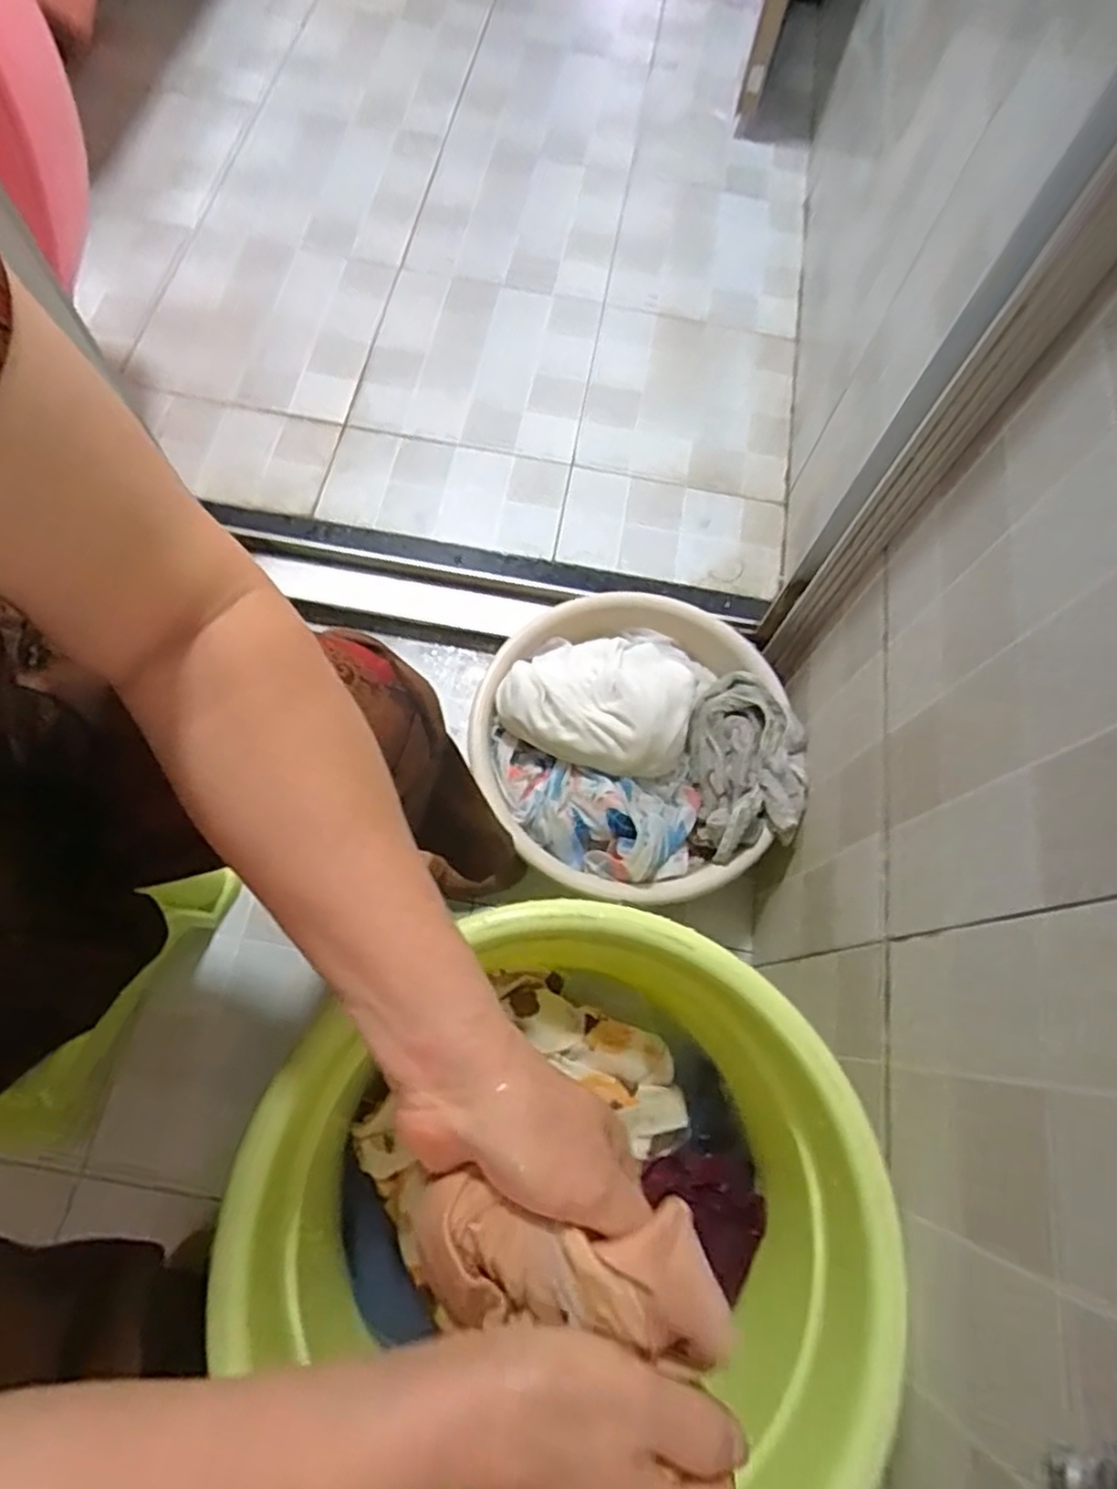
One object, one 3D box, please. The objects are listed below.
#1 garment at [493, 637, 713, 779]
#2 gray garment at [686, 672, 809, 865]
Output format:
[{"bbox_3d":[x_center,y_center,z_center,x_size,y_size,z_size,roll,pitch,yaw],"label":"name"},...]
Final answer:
[{"bbox_3d":[0.041,-0.050,0.686,0.187,0.067,0.145,17,70,2],"label":"garment"},{"bbox_3d":[0.180,0.012,0.691,0.106,0.060,0.181,-9,71,-7],"label":"gray garment"}]

